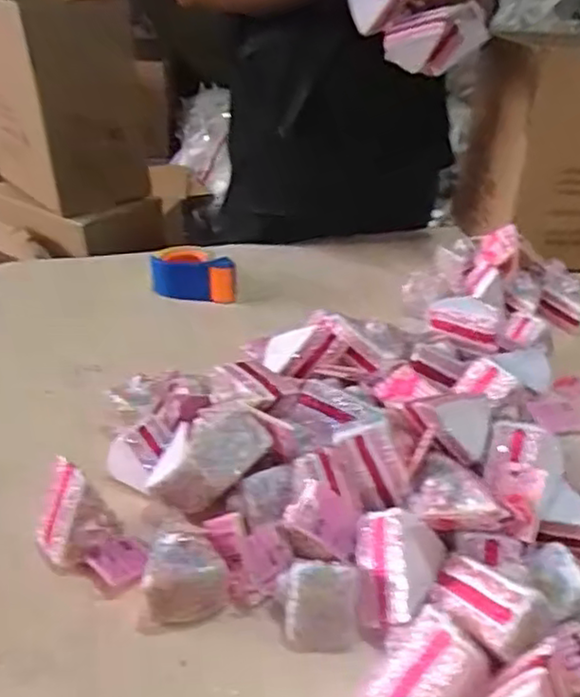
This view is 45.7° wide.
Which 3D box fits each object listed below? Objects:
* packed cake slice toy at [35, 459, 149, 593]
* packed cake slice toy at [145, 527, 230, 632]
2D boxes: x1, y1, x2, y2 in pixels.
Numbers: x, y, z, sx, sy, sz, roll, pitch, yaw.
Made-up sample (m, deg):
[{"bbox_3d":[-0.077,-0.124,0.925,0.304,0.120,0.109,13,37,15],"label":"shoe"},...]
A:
[{"bbox_3d":[-0.177,0.153,0.610,0.114,0.078,0.055,14,33,19],"label":"packed cake slice toy"},{"bbox_3d":[-0.086,0.193,0.580,0.068,0.059,0.053,0,31,-3],"label":"packed cake slice toy"}]

